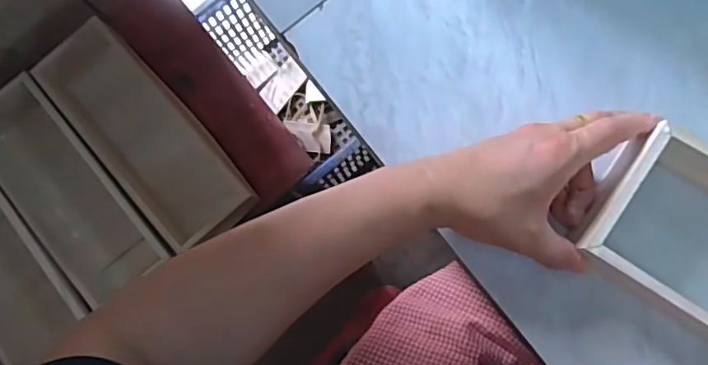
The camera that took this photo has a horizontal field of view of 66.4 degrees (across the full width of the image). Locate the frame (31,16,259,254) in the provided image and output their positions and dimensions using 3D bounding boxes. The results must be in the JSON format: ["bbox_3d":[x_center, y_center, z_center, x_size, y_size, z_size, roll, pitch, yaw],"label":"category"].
[{"bbox_3d":[-0.239,-0.052,0.622,0.108,0.055,0.289,-42,83,-2],"label":"frame"}]

